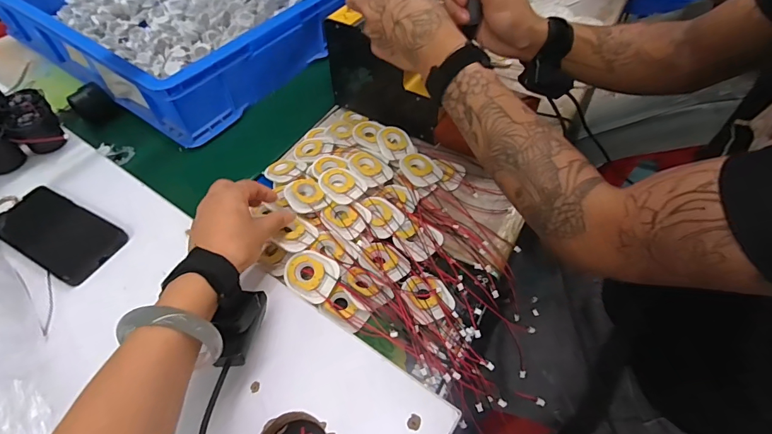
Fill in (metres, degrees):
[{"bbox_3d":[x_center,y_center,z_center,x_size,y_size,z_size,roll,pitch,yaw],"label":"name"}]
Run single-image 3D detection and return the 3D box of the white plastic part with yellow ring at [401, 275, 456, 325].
[{"bbox_3d":[0.044,0.084,0.430,0.049,0.008,0.055,-27,55,-17],"label":"white plastic part with yellow ring"}]

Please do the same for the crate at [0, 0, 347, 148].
[{"bbox_3d":[-0.406,-0.397,0.764,0.581,0.126,0.411,28,58,23],"label":"crate"}]

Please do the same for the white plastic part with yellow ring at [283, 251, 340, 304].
[{"bbox_3d":[-0.082,0.062,0.434,0.059,0.007,0.049,27,72,13],"label":"white plastic part with yellow ring"}]

